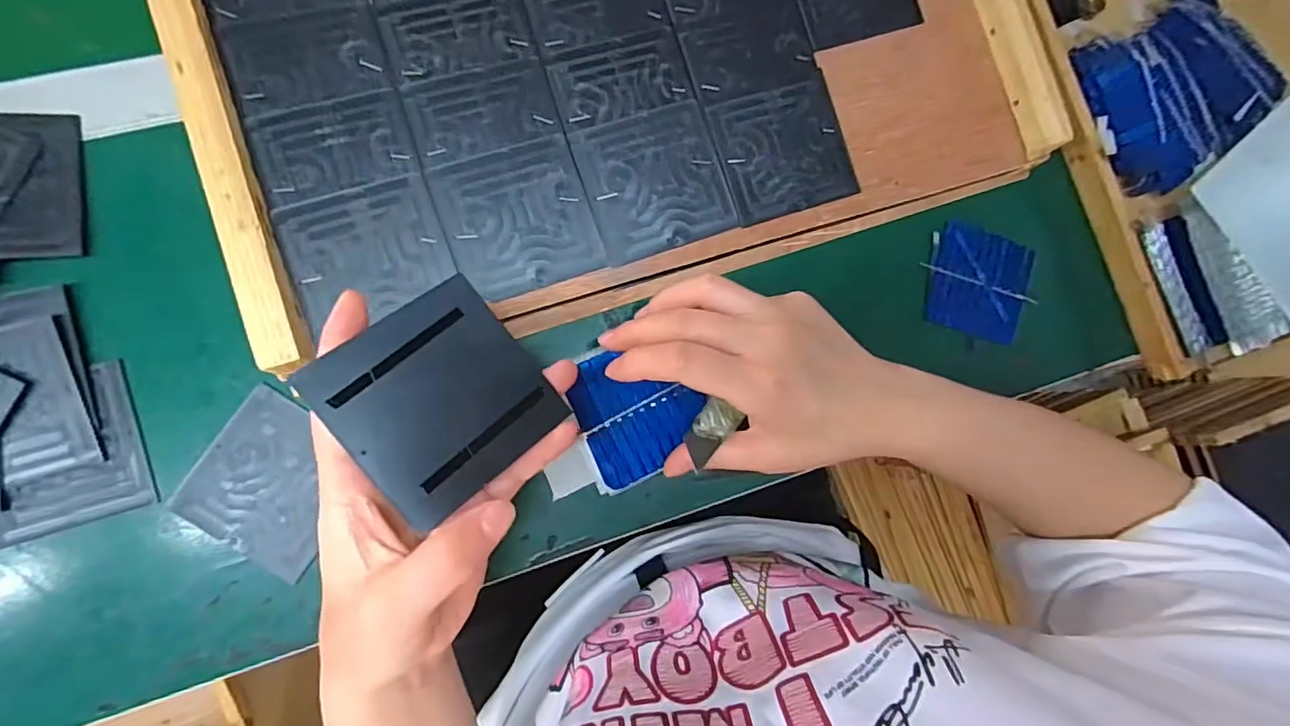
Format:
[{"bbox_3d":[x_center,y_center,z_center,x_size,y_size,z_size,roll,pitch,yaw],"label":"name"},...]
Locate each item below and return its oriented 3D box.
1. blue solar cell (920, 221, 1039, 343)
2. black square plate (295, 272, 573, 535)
[{"bbox_3d":[0.225,-0.055,0.378,0.070,0.007,0.071,15,83,-6],"label":"blue solar cell"},{"bbox_3d":[-0.085,0.015,0.238,0.079,0.008,0.079,-42,96,-26],"label":"black square plate"}]

